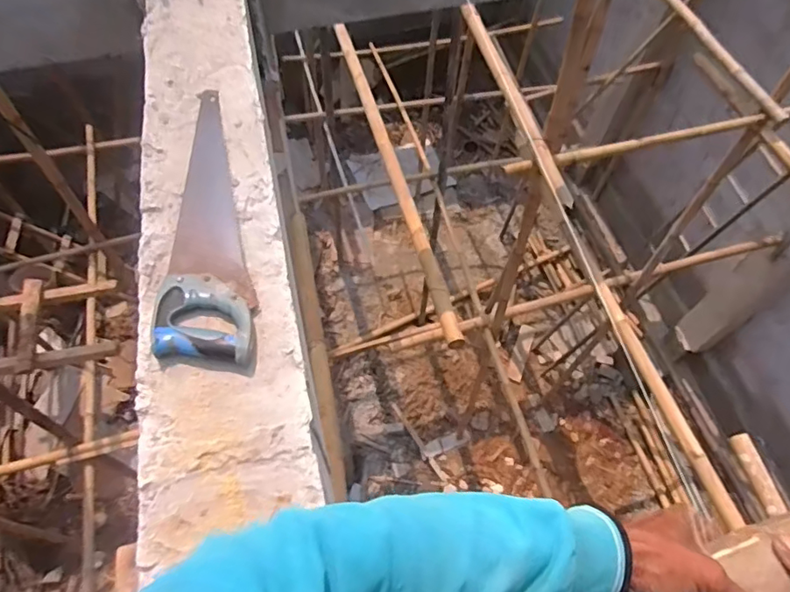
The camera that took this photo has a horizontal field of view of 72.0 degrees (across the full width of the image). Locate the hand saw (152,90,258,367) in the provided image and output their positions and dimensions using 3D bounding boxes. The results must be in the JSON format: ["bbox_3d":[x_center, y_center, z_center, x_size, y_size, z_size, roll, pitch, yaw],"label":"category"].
[{"bbox_3d":[-0.266,-0.133,0.815,0.127,0.032,0.509,-3,61,-4],"label":"hand saw"}]

